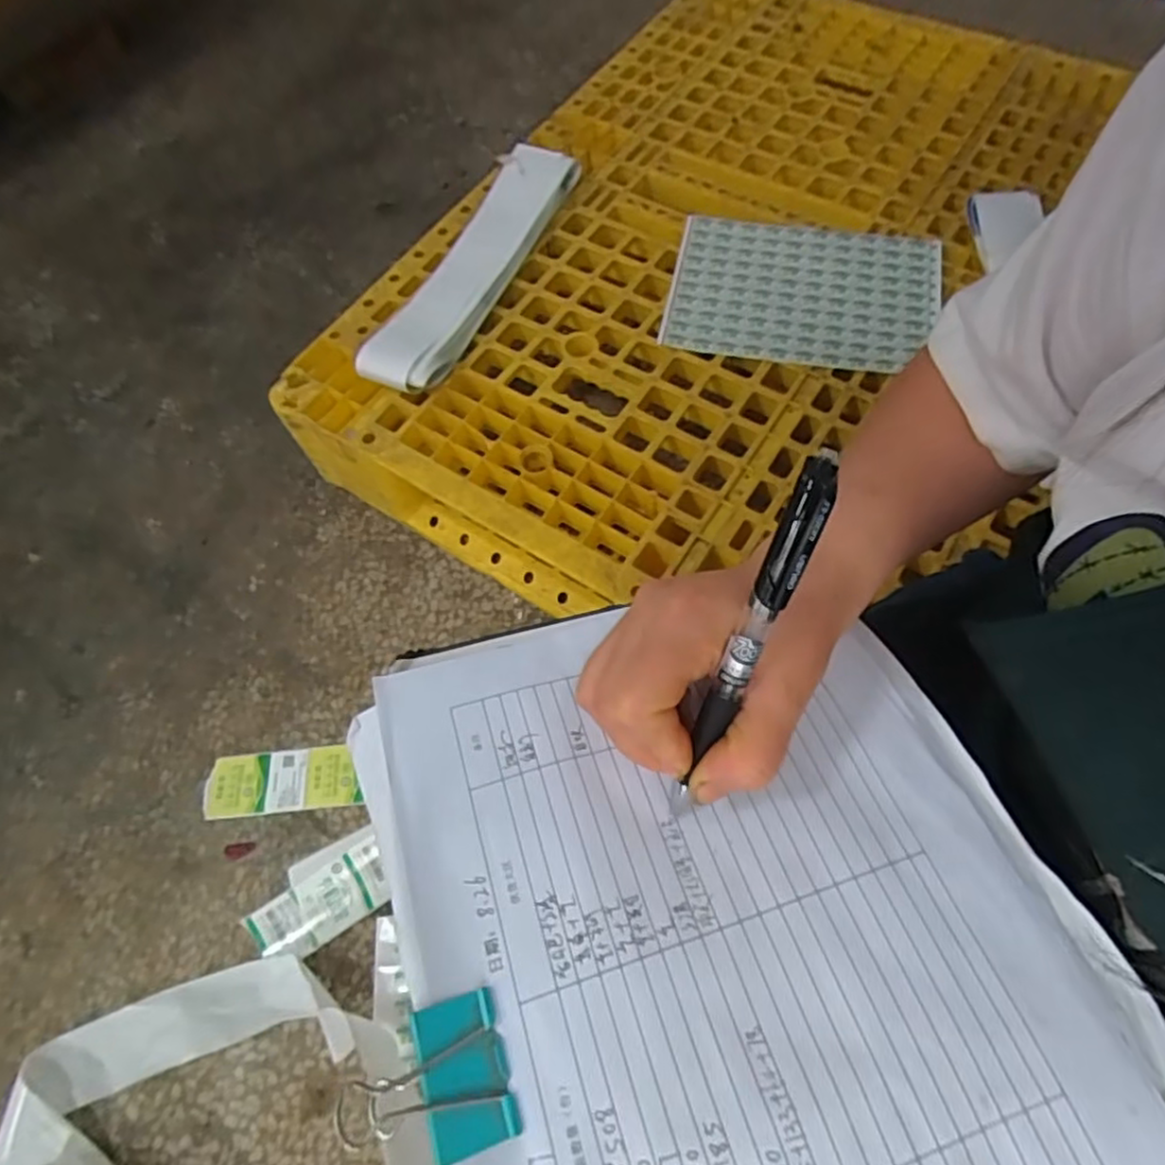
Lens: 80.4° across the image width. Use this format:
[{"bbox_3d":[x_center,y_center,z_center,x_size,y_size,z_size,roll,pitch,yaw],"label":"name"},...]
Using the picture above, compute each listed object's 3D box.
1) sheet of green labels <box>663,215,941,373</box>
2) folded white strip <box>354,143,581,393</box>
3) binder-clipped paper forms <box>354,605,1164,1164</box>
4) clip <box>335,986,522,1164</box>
[{"bbox_3d":[0.242,-0.325,0.762,0.277,0.008,0.207,12,67,10],"label":"sheet of green labels"},{"bbox_3d":[-0.119,-0.359,0.775,0.087,0.043,0.373,20,67,13],"label":"folded white strip"},{"bbox_3d":[0.058,0.133,0.233,0.232,0.035,0.307,-20,65,-8],"label":"binder-clipped paper forms"},{"bbox_3d":[-0.048,0.155,0.212,0.047,0.019,0.041,-16,64,-7],"label":"clip"}]

